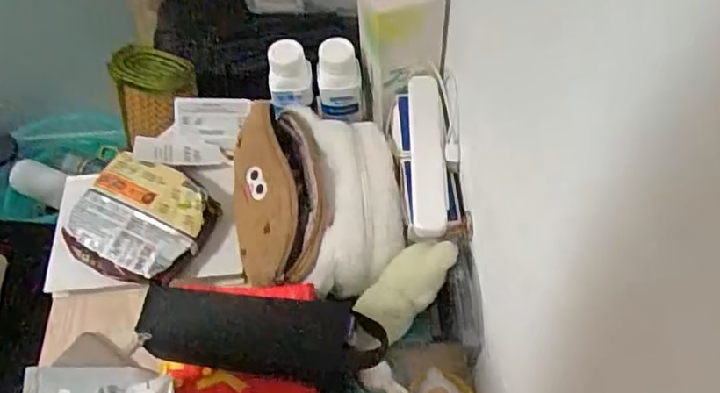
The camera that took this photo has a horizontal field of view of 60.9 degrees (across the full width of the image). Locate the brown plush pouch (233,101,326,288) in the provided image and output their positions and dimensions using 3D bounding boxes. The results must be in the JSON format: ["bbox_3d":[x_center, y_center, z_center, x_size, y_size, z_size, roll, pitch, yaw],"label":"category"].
[{"bbox_3d":[-0.087,-0.003,0.646,0.099,0.075,0.190,-10,58,-3],"label":"brown plush pouch"}]

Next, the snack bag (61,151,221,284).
[{"bbox_3d":[-0.237,0.026,0.667,0.151,0.036,0.129,21,62,15],"label":"snack bag"}]

